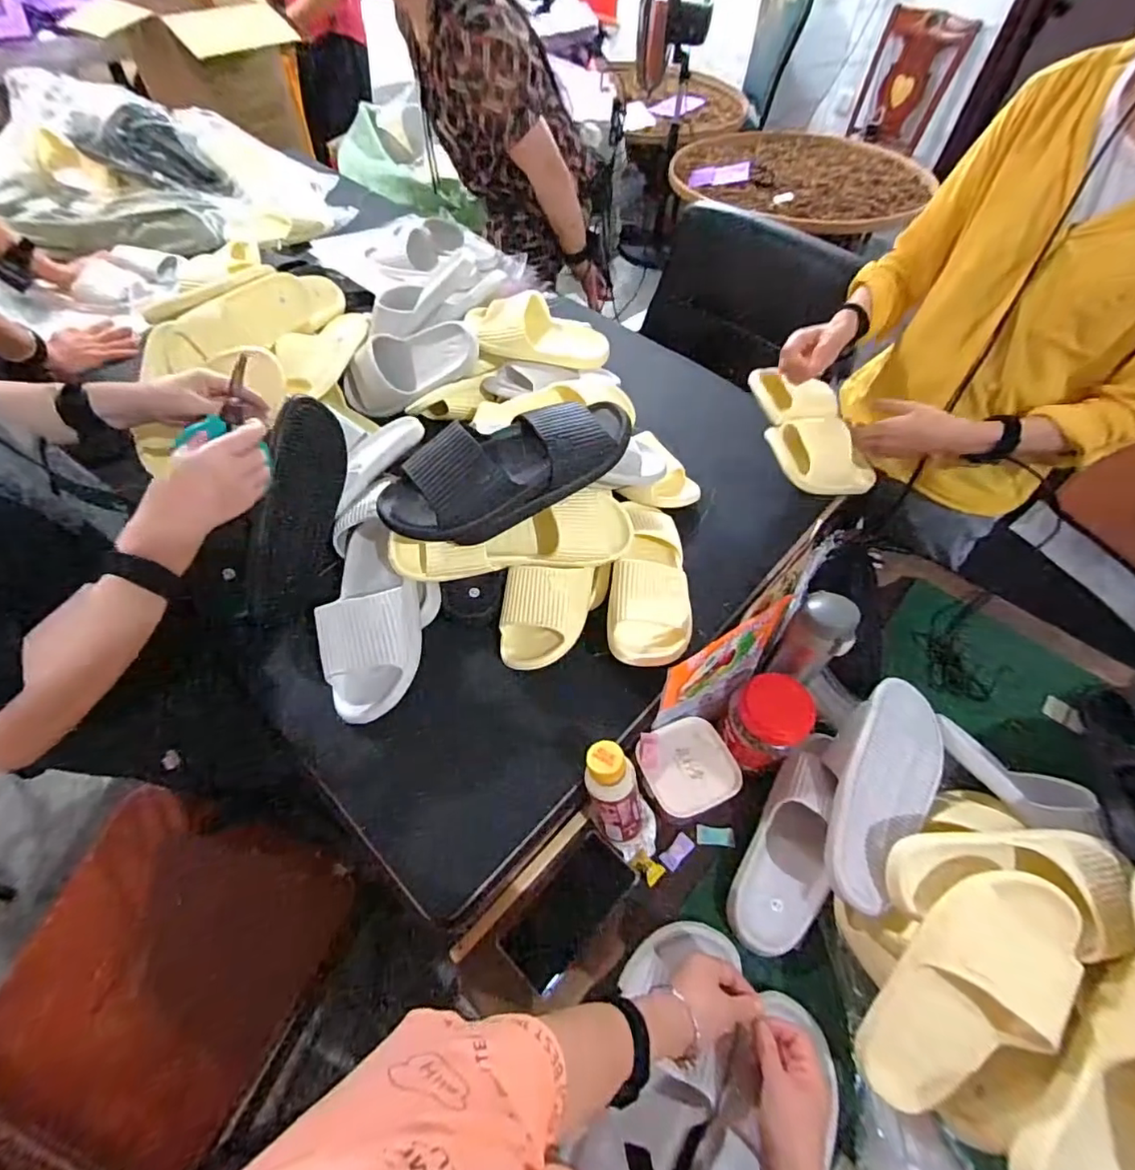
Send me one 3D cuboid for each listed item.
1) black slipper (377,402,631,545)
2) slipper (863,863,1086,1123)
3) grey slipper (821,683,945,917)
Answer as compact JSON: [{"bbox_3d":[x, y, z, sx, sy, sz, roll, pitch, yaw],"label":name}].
[{"bbox_3d":[-0.065,-0.144,0.644,0.305,0.085,0.106,-23,59,-18],"label":"black slipper"},{"bbox_3d":[0.366,0.373,0.499,0.111,0.052,0.245,39,94,22],"label":"slipper"},{"bbox_3d":[0.364,0.238,0.639,0.116,0.069,0.265,29,58,17],"label":"grey slipper"}]

